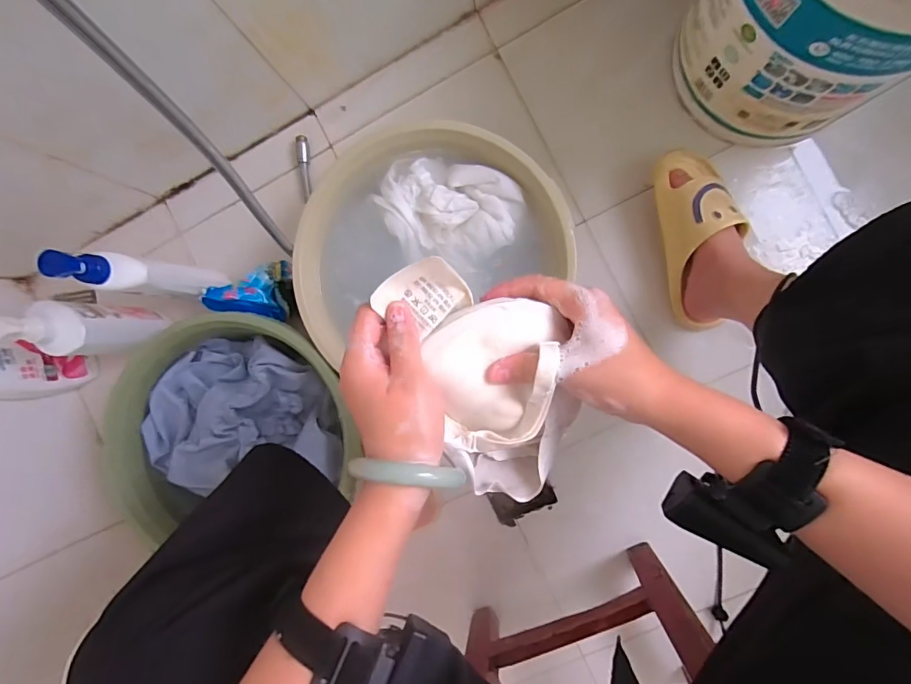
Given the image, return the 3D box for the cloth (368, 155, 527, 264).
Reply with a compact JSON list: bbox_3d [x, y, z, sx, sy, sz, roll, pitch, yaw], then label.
[{"bbox_3d":[-0.011,-0.178,0.608,0.187,0.038,0.129,5,92,7],"label":"cloth"}]

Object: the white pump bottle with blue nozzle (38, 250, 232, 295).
[{"bbox_3d":[-0.419,-0.090,0.627,0.065,0.250,0.047,9,93,7],"label":"white pump bottle with blue nozzle"}]

